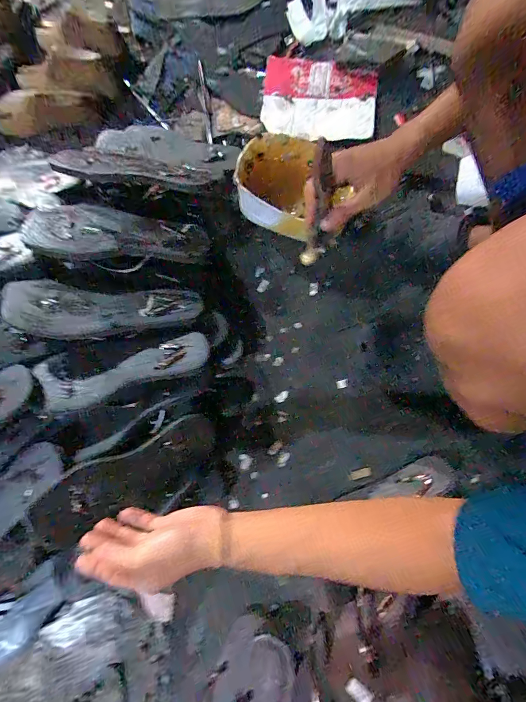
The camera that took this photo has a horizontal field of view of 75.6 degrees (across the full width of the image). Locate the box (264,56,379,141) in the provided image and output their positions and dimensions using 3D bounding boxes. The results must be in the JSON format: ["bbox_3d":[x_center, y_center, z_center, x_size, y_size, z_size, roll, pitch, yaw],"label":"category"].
[{"bbox_3d":[0.113,-0.522,0.694,0.225,0.025,0.198,7,78,3],"label":"box"}]

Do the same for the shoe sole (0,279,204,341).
[{"bbox_3d":[-0.219,-0.060,0.484,0.254,0.015,0.082,-3,77,-16],"label":"shoe sole"}]

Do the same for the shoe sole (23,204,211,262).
[{"bbox_3d":[-0.211,-0.177,0.515,0.256,0.029,0.088,-1,77,-22],"label":"shoe sole"}]

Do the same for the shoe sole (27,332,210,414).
[{"bbox_3d":[-0.190,0.022,0.478,0.229,0.010,0.073,-15,75,-12],"label":"shoe sole"}]

